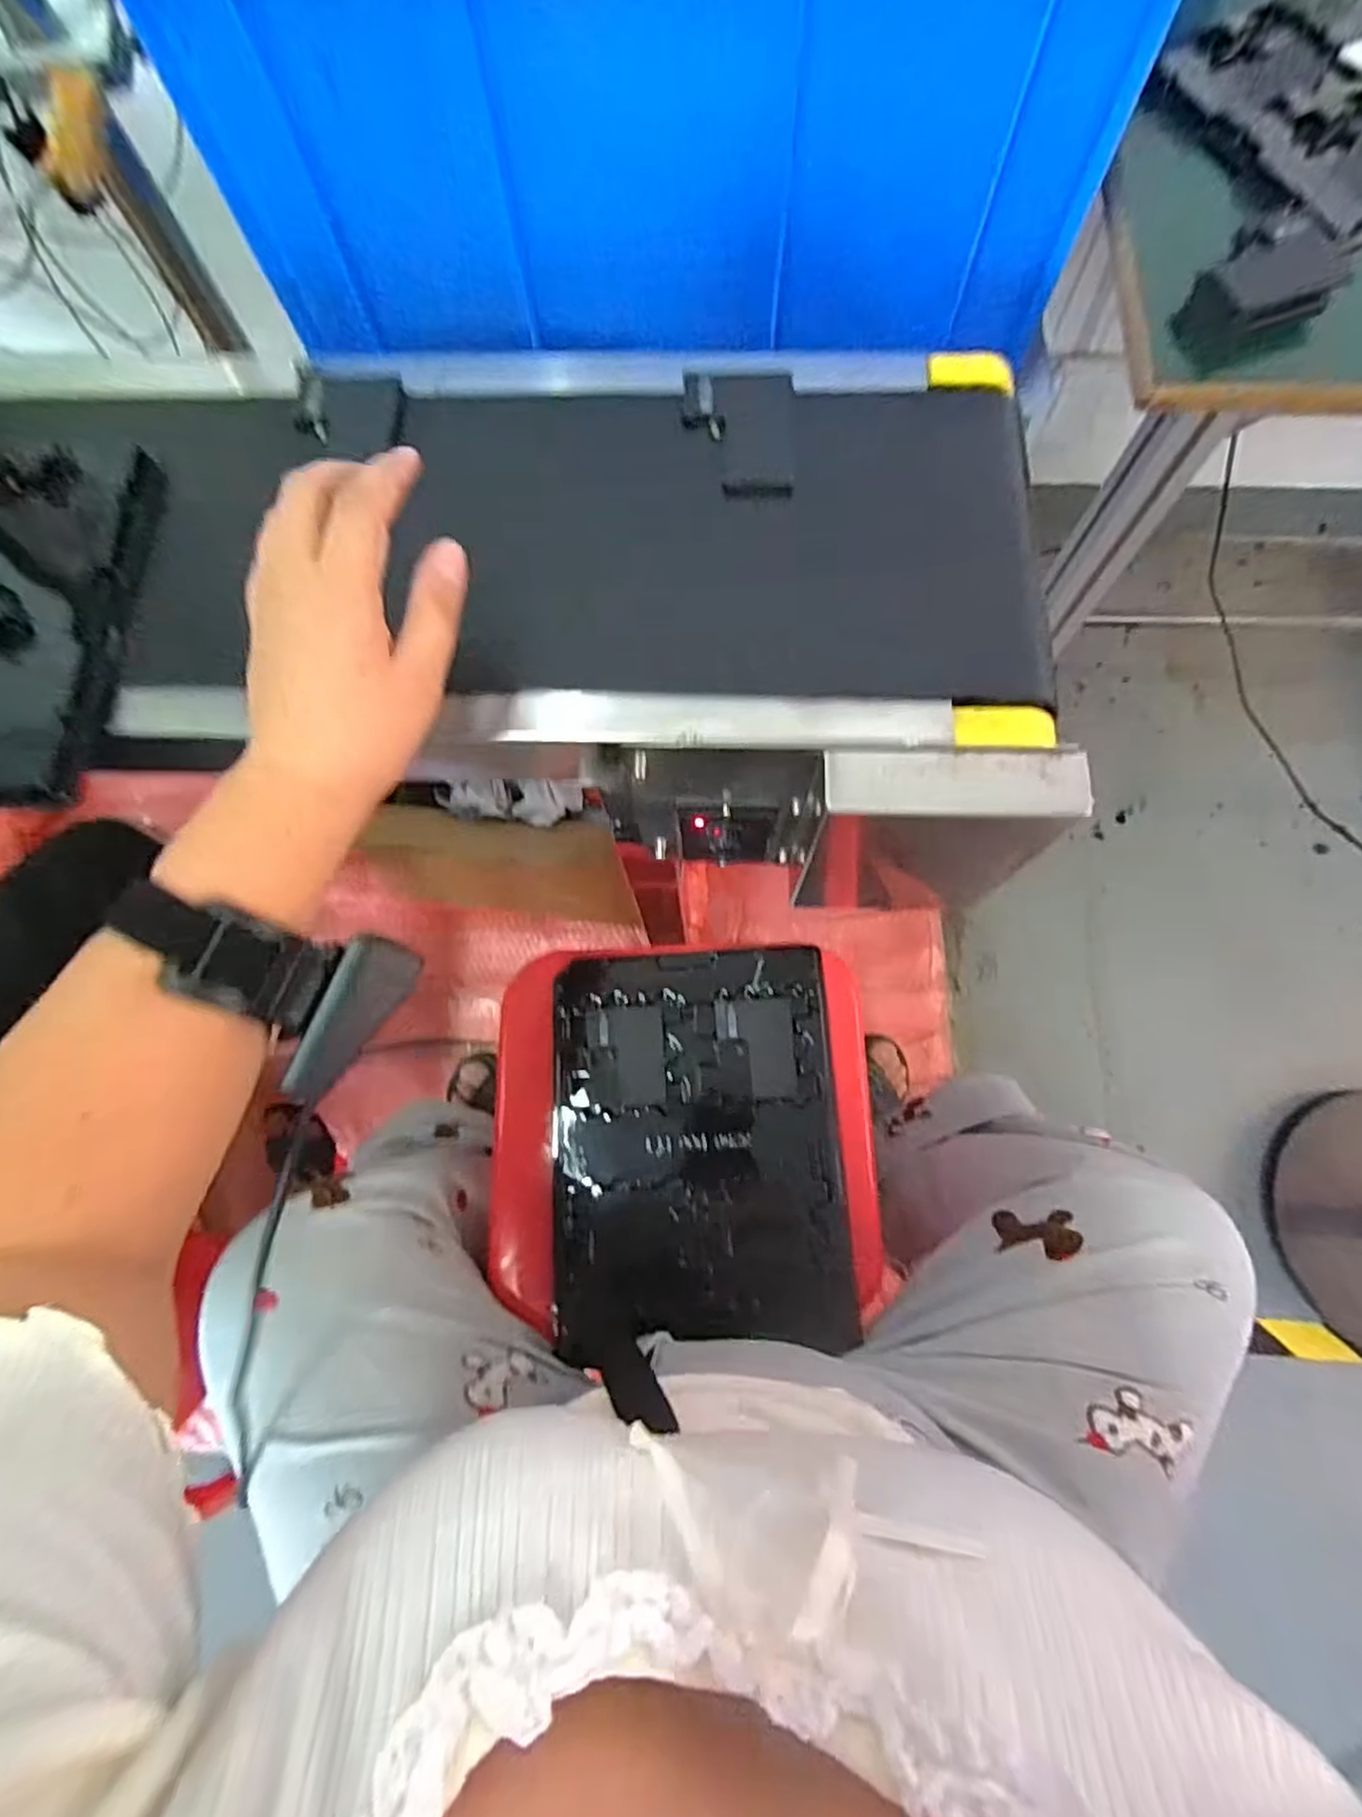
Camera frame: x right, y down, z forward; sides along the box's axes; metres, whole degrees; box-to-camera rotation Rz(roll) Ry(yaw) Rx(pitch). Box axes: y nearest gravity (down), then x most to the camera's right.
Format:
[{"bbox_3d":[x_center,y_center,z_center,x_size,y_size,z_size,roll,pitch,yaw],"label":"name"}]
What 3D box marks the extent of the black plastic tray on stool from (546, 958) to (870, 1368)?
[{"bbox_3d":[0.012,0.173,0.546,0.215,0.016,0.280,-4,74,1],"label":"black plastic tray on stool"}]

